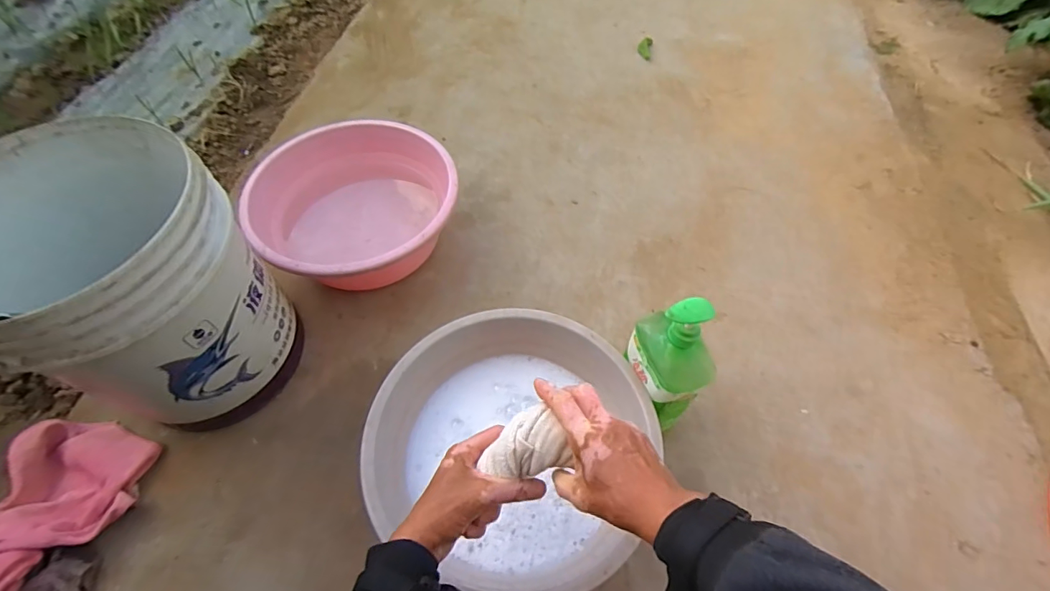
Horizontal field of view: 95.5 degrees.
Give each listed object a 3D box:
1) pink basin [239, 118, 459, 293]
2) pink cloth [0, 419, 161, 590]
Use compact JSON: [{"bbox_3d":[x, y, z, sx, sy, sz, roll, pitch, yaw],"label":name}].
[{"bbox_3d":[-0.304,-0.150,0.889,0.357,0.167,0.321,-15,60,-9],"label":"pink basin"},{"bbox_3d":[-0.669,0.306,0.649,0.189,0.051,0.290,17,46,-3],"label":"pink cloth"}]

